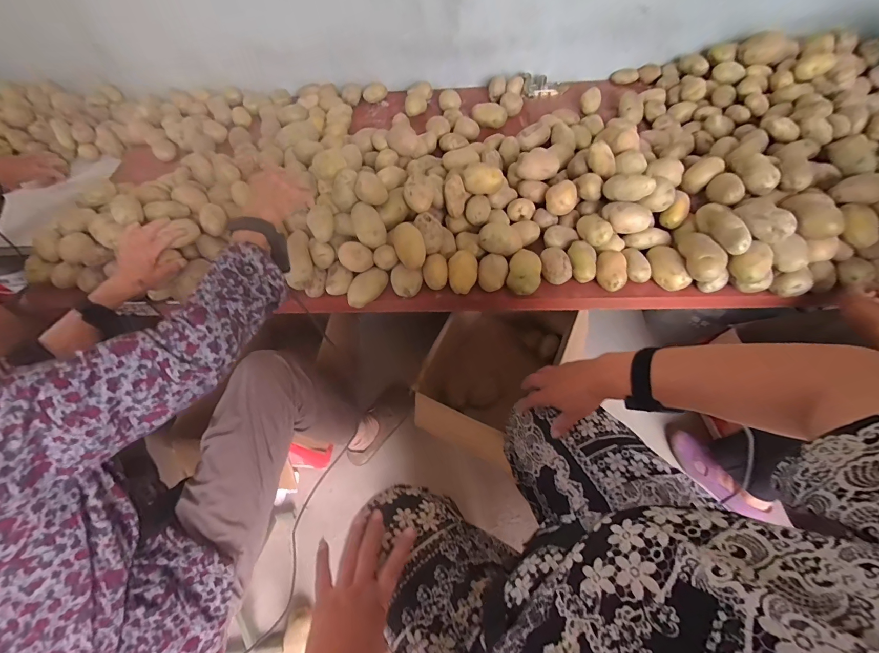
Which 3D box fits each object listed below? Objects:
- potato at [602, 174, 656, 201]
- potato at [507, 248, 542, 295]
[{"bbox_3d":[0.358,-0.266,0.712,0.095,0.041,0.039,19,58,45],"label":"potato"},{"bbox_3d":[0.167,-0.103,0.728,0.060,0.052,0.087,9,59,10],"label":"potato"}]

